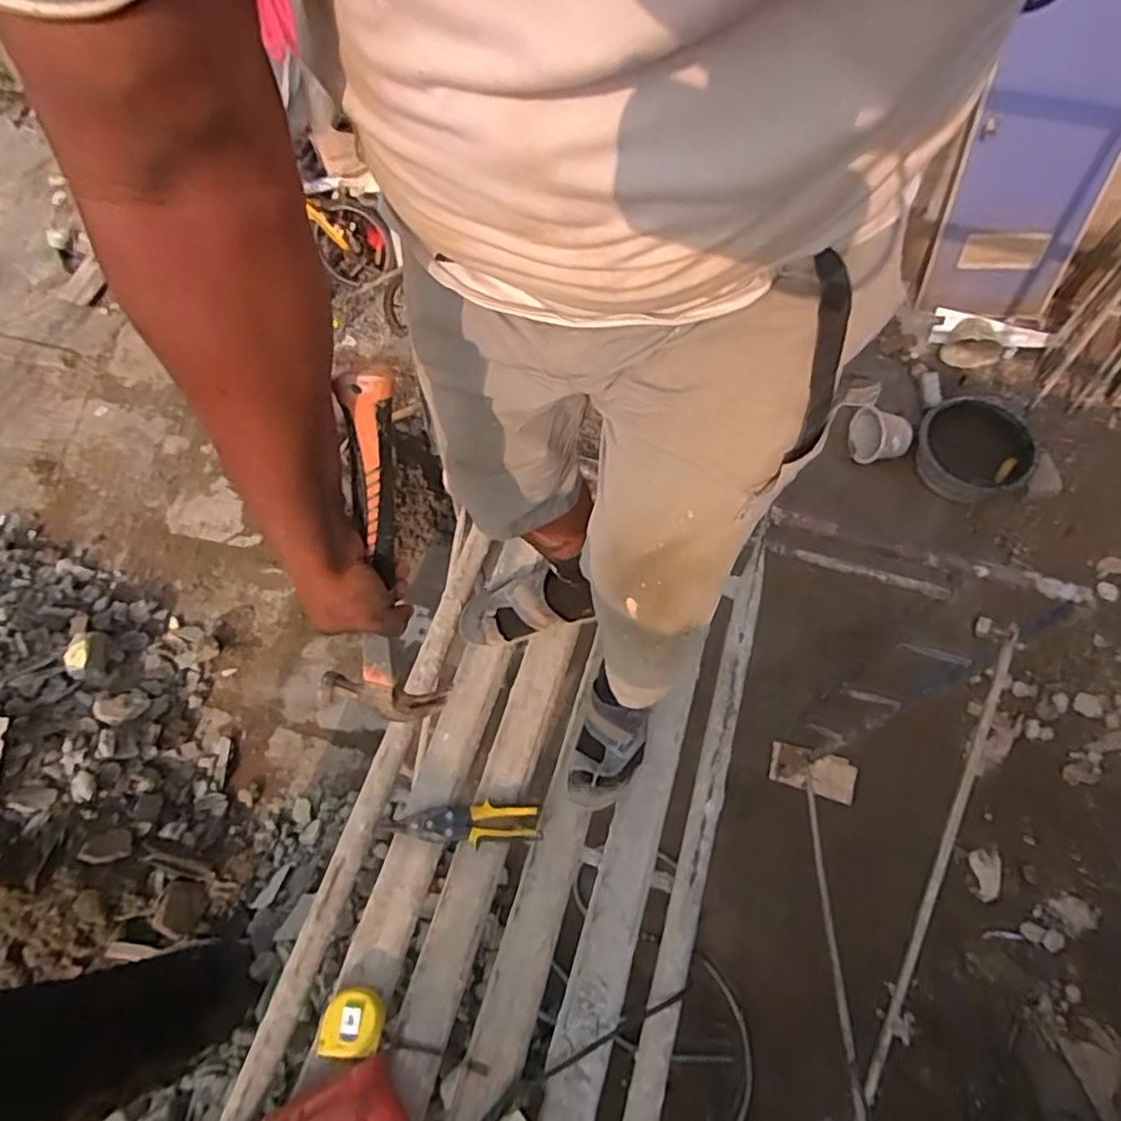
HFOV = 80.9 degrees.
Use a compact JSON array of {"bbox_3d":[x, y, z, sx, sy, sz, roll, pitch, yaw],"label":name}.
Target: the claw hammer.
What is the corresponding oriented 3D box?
[{"bbox_3d":[-0.144,0.005,0.509,0.102,0.311,0.025,14,36,7],"label":"claw hammer"}]

